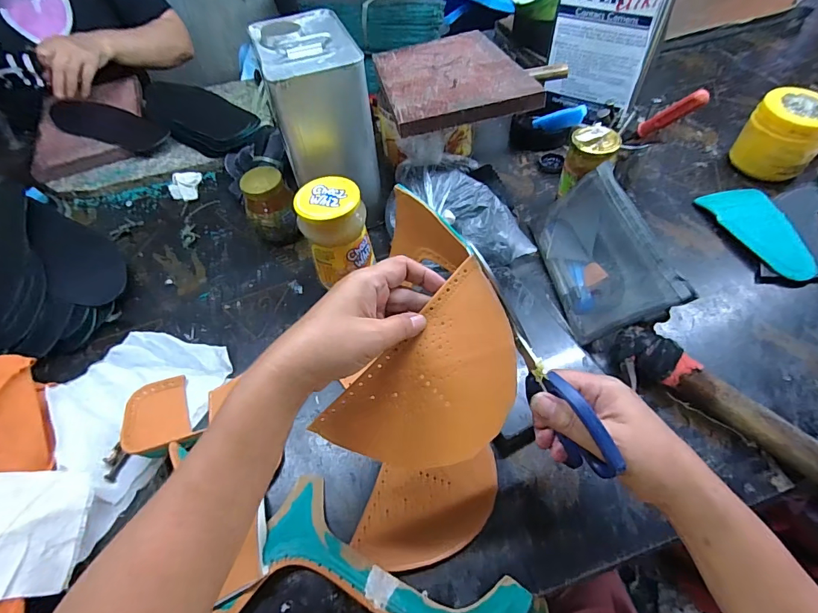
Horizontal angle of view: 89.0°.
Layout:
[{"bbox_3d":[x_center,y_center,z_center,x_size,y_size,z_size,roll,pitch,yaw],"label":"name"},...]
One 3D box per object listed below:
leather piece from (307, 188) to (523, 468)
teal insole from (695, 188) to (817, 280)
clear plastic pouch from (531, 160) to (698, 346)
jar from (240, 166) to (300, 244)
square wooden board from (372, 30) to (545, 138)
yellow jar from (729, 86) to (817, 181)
[{"bbox_3d":[0.022,0.008,0.361,0.138,0.100,0.228,10,55,8],"label":"leather piece"},{"bbox_3d":[0.467,-0.100,0.548,0.082,0.012,0.164,-13,54,-4],"label":"teal insole"},{"bbox_3d":[0.225,-0.064,0.498,0.120,0.031,0.197,-30,52,27],"label":"clear plastic pouch"},{"bbox_3d":[-0.192,-0.133,0.583,0.061,0.092,0.065,-3,54,4],"label":"jar"},{"bbox_3d":[0.055,-0.330,0.594,0.183,0.016,0.284,-13,46,-1],"label":"square wooden board"},{"bbox_3d":[0.546,-0.250,0.605,0.095,0.096,0.098,-38,59,-21],"label":"yellow jar"}]

